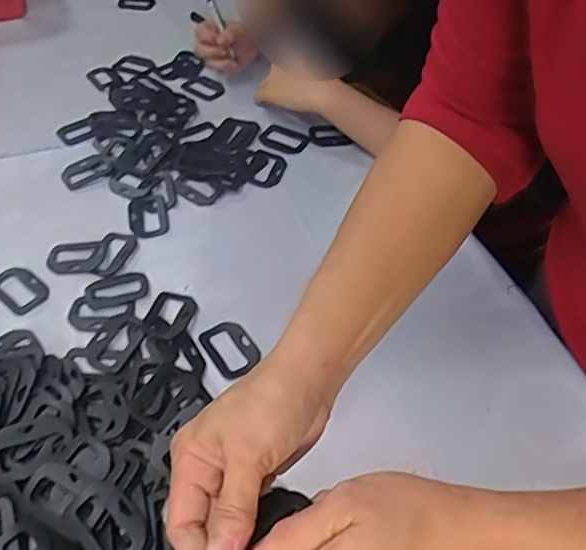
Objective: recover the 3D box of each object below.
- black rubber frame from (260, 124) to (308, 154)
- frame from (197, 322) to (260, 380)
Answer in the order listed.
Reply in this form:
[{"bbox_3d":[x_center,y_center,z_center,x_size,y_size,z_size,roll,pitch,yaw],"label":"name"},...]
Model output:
[{"bbox_3d":[-0.011,-0.177,0.776,0.063,0.005,0.042,21,51,18],"label":"black rubber frame"},{"bbox_3d":[-0.058,0.068,0.556,0.040,0.008,0.060,-26,53,-22],"label":"frame"}]

